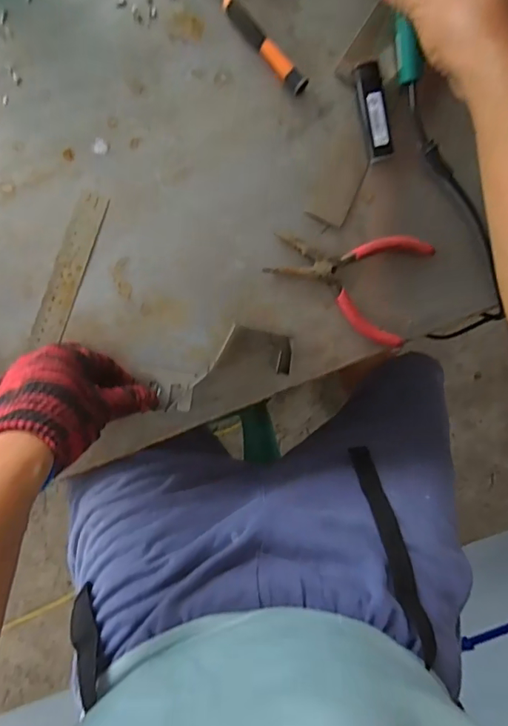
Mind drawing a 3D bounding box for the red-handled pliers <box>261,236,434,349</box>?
[{"bbox_3d":[0.086,-0.081,0.444,0.140,0.011,0.097,17,96,-8],"label":"red-handled pliers"}]

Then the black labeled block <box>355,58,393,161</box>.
[{"bbox_3d":[0.108,-0.223,0.429,0.023,0.012,0.080,-16,100,-3],"label":"black labeled block"}]

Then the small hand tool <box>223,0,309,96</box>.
[{"bbox_3d":[0.009,-0.272,0.413,0.016,0.010,0.097,-45,100,2],"label":"small hand tool"}]

